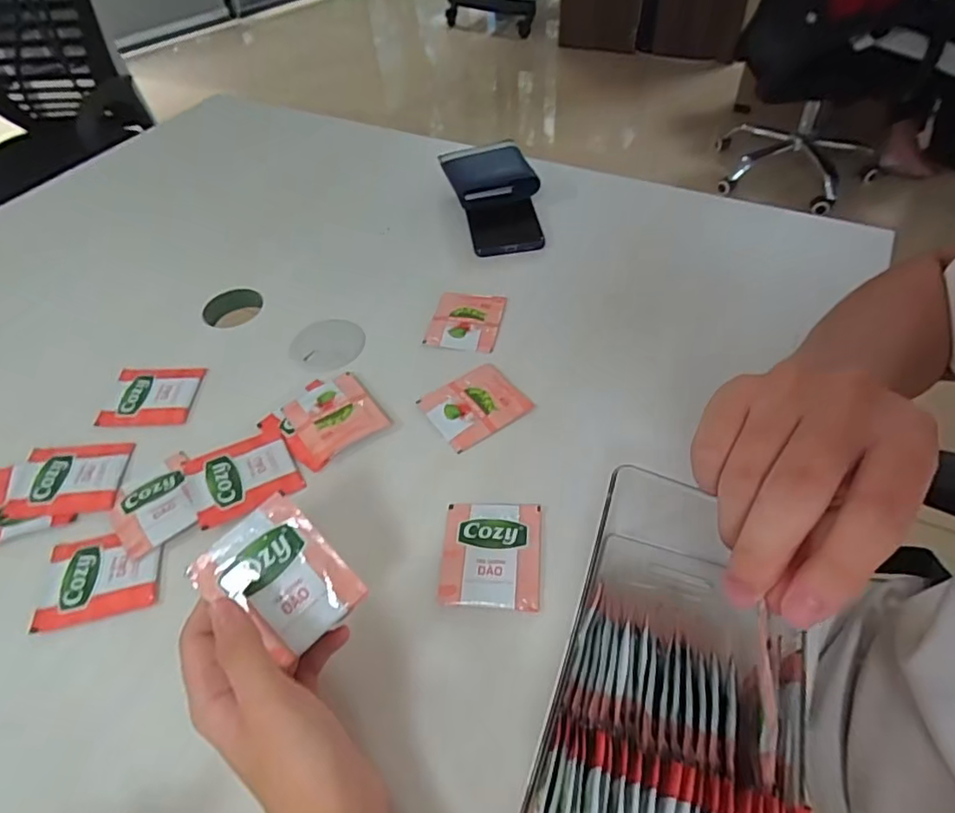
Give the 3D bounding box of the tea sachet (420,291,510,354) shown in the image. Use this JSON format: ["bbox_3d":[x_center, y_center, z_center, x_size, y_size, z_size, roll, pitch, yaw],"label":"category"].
[{"bbox_3d":[-0.011,-0.082,0.541,0.062,0.010,0.071,8,51,11],"label":"tea sachet"}]

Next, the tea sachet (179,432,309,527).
[{"bbox_3d":[-0.179,0.051,0.436,0.074,0.006,0.067,-27,53,-17],"label":"tea sachet"}]

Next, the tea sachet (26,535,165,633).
[{"bbox_3d":[-0.258,0.114,0.392,0.077,0.004,0.063,-12,50,-5],"label":"tea sachet"}]

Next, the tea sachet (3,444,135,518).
[{"bbox_3d":[-0.316,0.055,0.444,0.078,0.008,0.064,-6,50,0],"label":"tea sachet"}]

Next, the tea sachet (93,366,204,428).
[{"bbox_3d":[-0.284,-0.009,0.503,0.075,0.009,0.062,-1,51,1],"label":"tea sachet"}]

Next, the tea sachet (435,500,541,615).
[{"bbox_3d":[0.009,0.097,0.386,0.065,0.004,0.075,1,50,6],"label":"tea sachet"}]

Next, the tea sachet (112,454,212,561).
[{"bbox_3d":[-0.238,0.069,0.427,0.062,0.005,0.074,-31,55,-20],"label":"tea sachet"}]

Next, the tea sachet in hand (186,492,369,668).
[{"bbox_3d":[-0.107,0.094,0.310,0.062,0.007,0.075,-42,87,-10],"label":"tea sachet in hand"}]

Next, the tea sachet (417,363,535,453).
[{"bbox_3d":[-0.001,-0.003,0.474,0.076,0.005,0.066,-28,54,-18],"label":"tea sachet"}]

